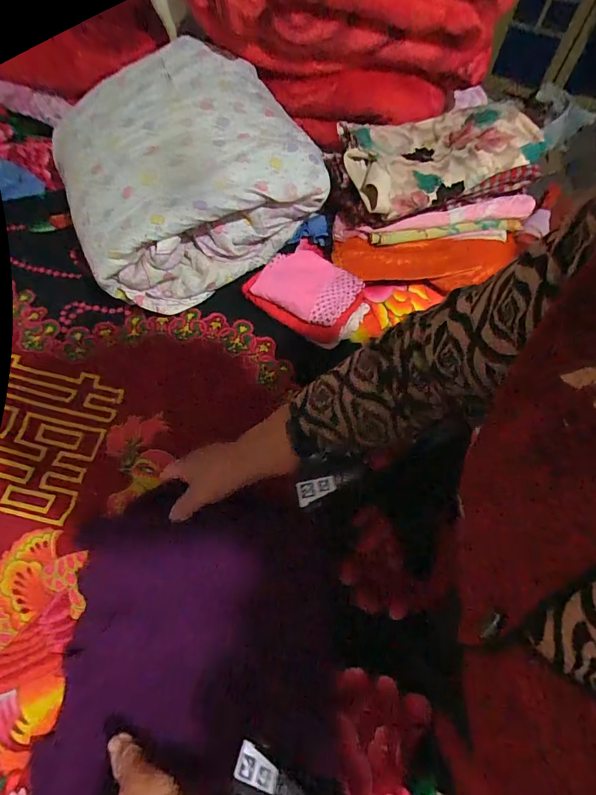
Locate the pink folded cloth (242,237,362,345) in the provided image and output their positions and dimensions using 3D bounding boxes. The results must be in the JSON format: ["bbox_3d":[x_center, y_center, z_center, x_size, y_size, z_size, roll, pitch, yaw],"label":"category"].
[{"bbox_3d":[0.015,-0.181,0.694,0.193,0.061,0.135,35,67,15],"label":"pink folded cloth"}]

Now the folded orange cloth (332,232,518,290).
[{"bbox_3d":[0.223,-0.239,0.705,0.315,0.050,0.088,0,63,-2],"label":"folded orange cloth"}]

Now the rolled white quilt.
[{"bbox_3d":[-0.187,-0.374,0.708,0.384,0.235,0.301,-22,66,-13],"label":"rolled white quilt"}]

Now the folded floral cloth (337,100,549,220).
[{"bbox_3d":[0.233,-0.411,0.678,0.316,0.060,0.208,-9,64,-6],"label":"folded floral cloth"}]

